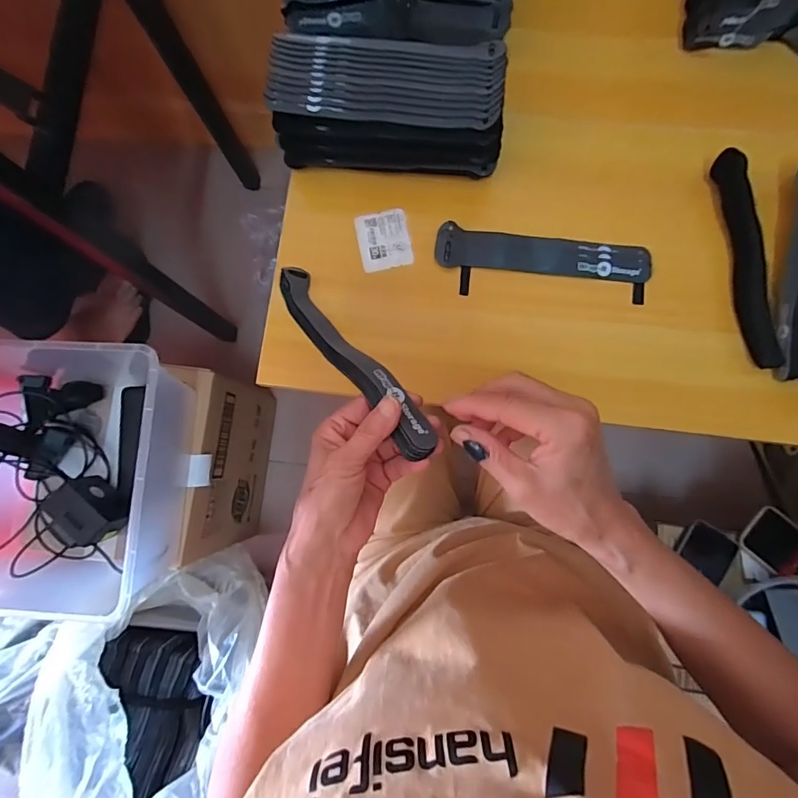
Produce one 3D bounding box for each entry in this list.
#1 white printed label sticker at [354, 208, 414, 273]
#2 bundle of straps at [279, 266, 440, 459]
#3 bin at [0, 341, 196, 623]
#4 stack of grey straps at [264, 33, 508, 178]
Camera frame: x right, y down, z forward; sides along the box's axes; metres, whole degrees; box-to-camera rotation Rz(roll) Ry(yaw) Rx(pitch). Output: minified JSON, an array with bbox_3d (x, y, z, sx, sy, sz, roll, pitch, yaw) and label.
[{"bbox_3d":[-0.015,-0.155,0.436,0.049,0.004,0.059,-11,80,1],"label":"white printed label sticker"},{"bbox_3d":[-0.036,-0.033,0.326,0.028,0.019,0.185,-40,64,-3],"label":"bundle of straps"},{"bbox_3d":[-0.425,0.099,0.570,0.298,0.164,0.333,2,83,2],"label":"bin"},{"bbox_3d":[-0.007,-0.264,0.413,0.203,0.072,0.093,6,83,3],"label":"stack of grey straps"}]

